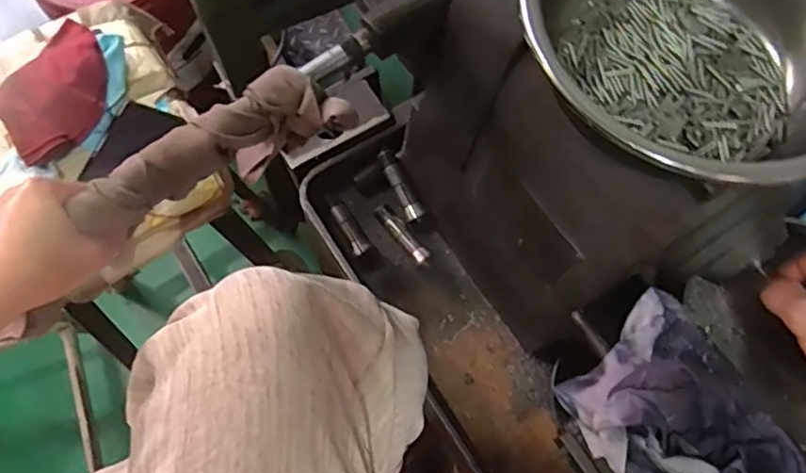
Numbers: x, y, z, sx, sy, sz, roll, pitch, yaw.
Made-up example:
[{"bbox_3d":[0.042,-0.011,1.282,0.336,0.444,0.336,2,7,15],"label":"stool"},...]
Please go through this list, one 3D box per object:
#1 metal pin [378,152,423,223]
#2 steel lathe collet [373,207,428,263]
[{"bbox_3d":[-0.002,-0.049,0.606,0.016,0.018,0.074,-24,71,-10],"label":"metal pin"},{"bbox_3d":[-0.001,-0.003,0.602,0.018,0.013,0.075,-35,61,-14],"label":"steel lathe collet"}]

